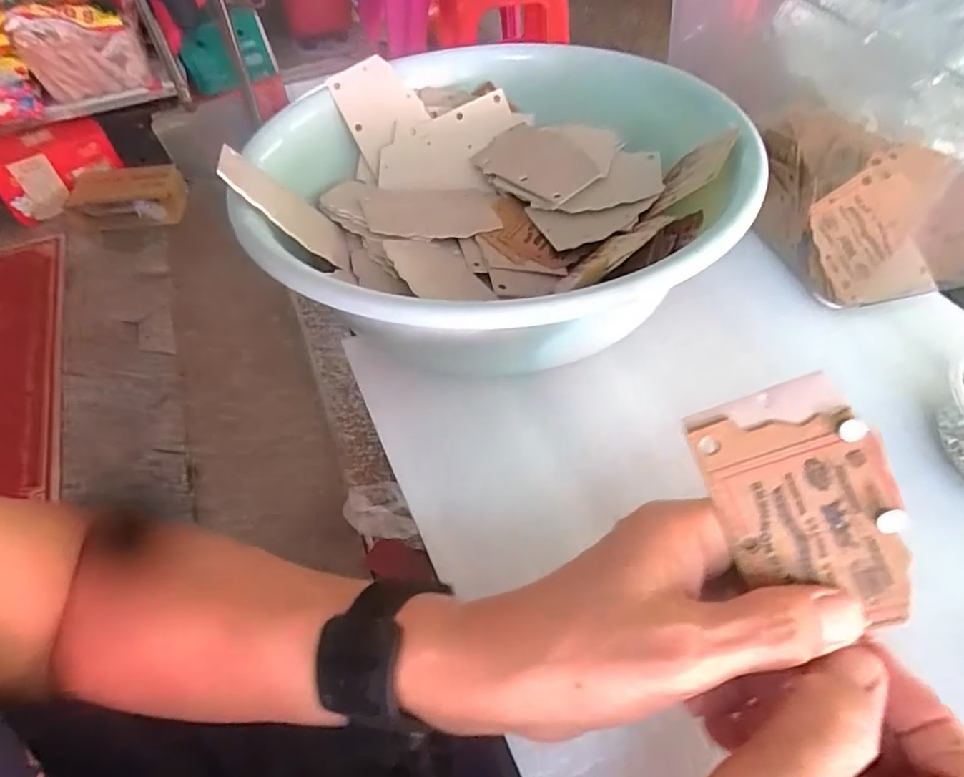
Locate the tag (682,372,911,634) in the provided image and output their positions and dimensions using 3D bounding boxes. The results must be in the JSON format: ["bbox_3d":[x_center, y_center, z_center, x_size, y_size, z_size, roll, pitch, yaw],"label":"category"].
[{"bbox_3d":[0.109,0.040,0.190,0.053,0.004,0.080,-21,82,14],"label":"tag"}]

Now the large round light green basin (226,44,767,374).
[{"bbox_3d":[0.004,-0.133,0.348,0.285,0.084,0.292,-1,54,2],"label":"large round light green basin"}]

